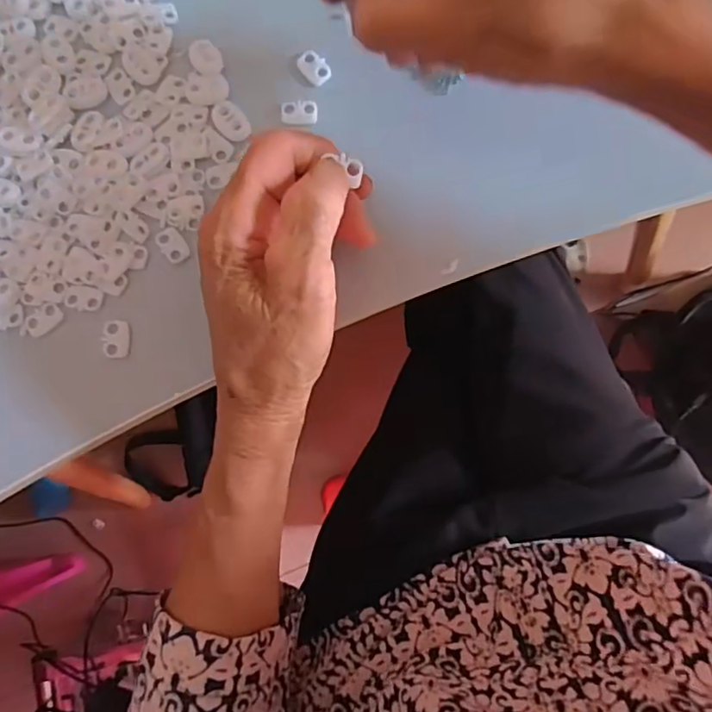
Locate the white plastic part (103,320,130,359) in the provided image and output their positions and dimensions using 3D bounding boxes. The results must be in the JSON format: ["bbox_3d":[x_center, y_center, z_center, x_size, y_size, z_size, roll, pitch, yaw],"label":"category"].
[{"bbox_3d":[-0.117,-0.008,0.286,0.012,0.004,0.018,-2,84,3],"label":"white plastic part"}]

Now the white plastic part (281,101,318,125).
[{"bbox_3d":[-0.029,-0.123,0.297,0.018,0.004,0.012,-5,84,3],"label":"white plastic part"}]

